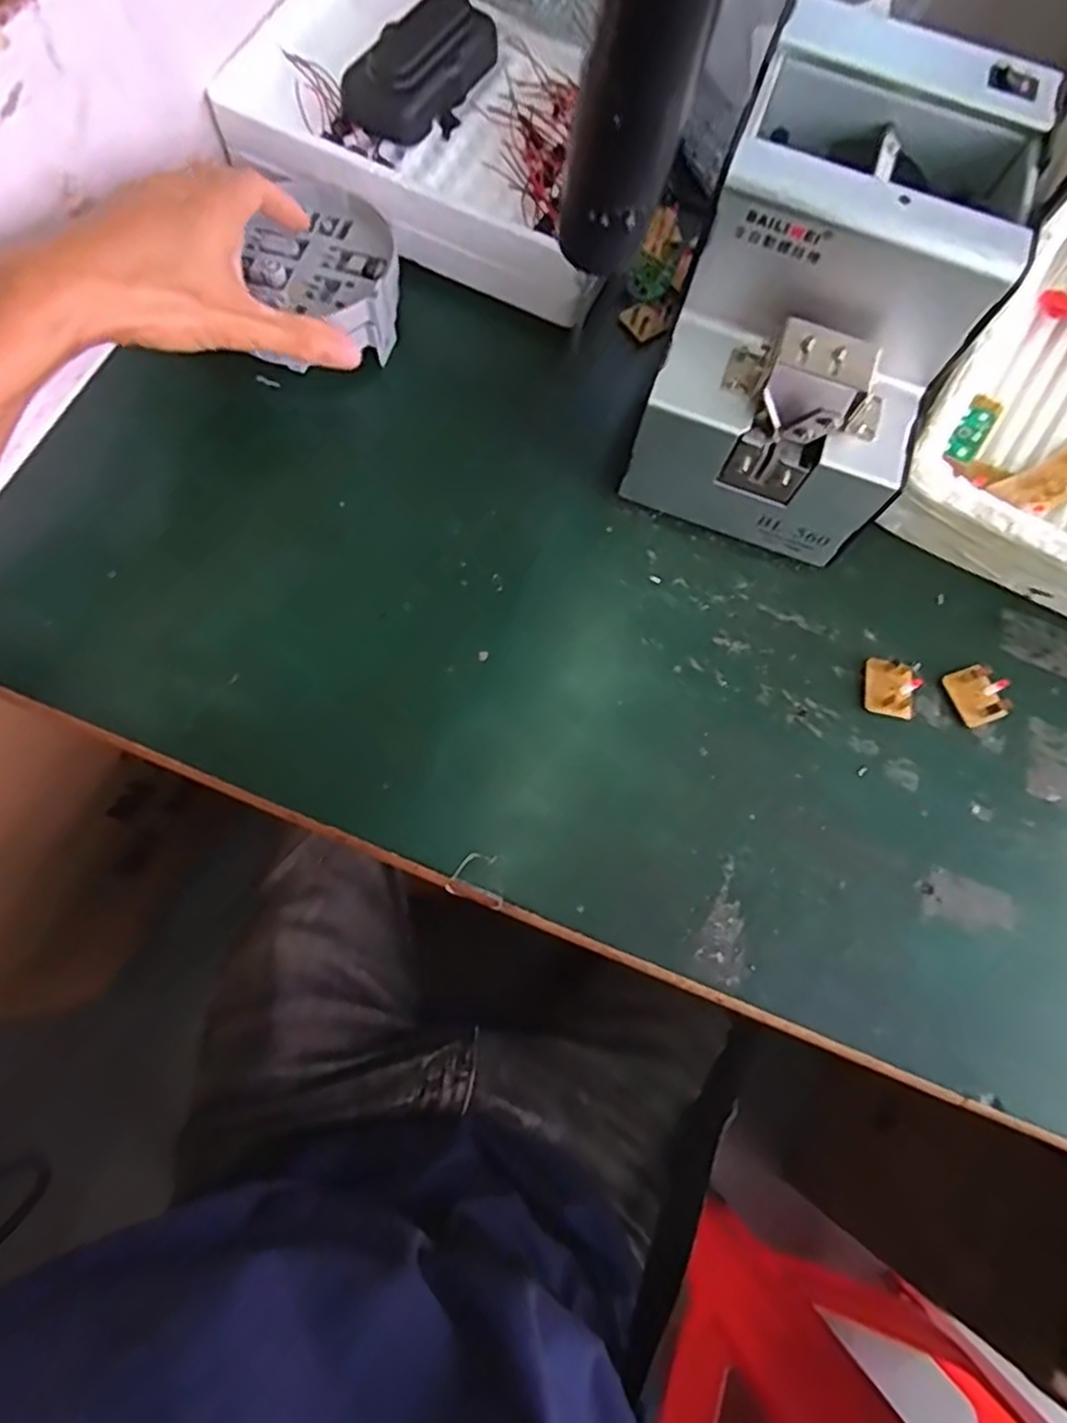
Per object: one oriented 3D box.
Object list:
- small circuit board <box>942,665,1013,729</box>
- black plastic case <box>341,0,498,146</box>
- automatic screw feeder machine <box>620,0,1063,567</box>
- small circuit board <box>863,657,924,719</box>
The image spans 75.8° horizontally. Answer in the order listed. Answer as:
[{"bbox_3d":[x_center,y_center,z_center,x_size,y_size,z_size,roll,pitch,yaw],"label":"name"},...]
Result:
[{"bbox_3d":[0.236,-0.009,0.362,0.023,0.011,0.030,-19,76,-6],"label":"small circuit board"},{"bbox_3d":[-0.062,-0.373,0.395,0.048,0.027,0.098,32,77,7],"label":"black plastic case"},{"bbox_3d":[0.136,-0.191,0.341,0.124,0.147,0.182,22,72,3],"label":"automatic screw feeder machine"},{"bbox_3d":[0.189,-0.013,0.361,0.025,0.008,0.030,11,75,2],"label":"small circuit board"}]

